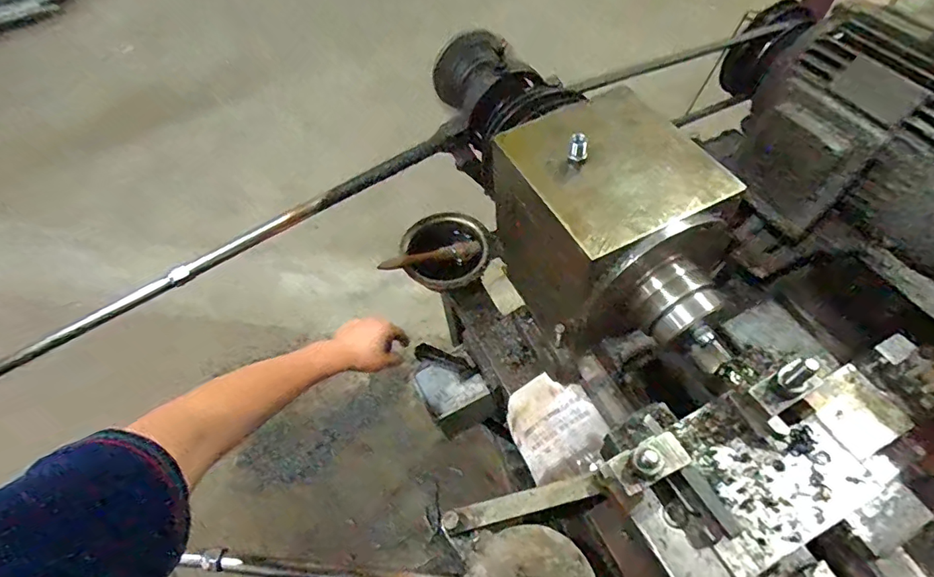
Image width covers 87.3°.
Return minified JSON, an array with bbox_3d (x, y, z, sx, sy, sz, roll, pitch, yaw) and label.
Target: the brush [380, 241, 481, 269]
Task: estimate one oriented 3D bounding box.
[{"bbox_3d":[-0.052,-0.046,0.707,0.148,0.017,0.024,-13,55,-22],"label":"brush"}]

